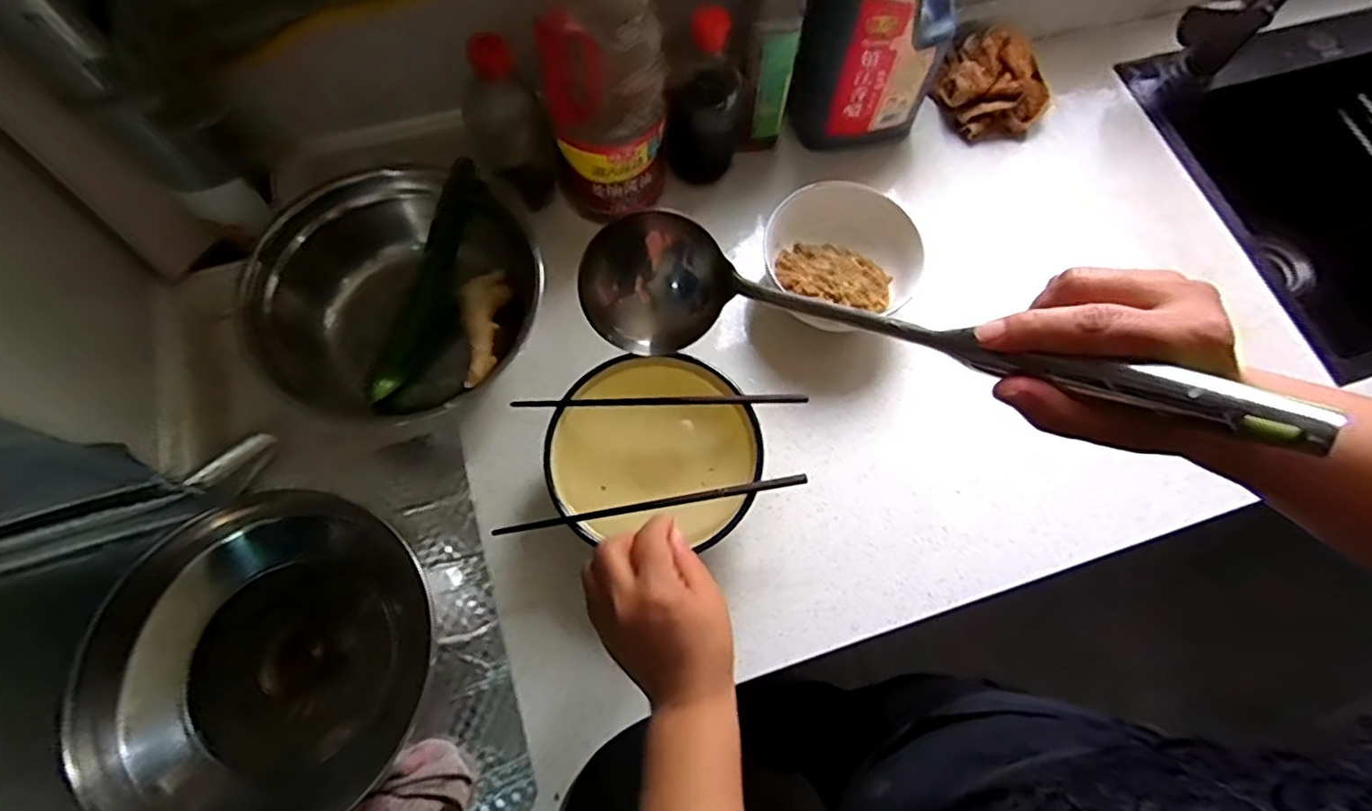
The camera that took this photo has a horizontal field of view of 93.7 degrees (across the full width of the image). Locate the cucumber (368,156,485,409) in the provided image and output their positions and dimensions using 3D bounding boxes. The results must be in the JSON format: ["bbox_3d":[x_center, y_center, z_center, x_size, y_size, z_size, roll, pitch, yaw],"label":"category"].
[{"bbox_3d":[-0.247,-0.116,0.621,0.048,0.057,0.236,19,88,4],"label":"cucumber"}]

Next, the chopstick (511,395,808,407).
[{"bbox_3d":[-0.021,-0.003,0.543,0.242,0.014,0.008,-1,70,-3],"label":"chopstick"}]

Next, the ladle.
[{"bbox_3d":[0.089,-0.037,0.327,0.342,0.078,0.075,21,67,36],"label":"ladle"}]

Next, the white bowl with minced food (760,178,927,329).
[{"bbox_3d":[0.155,-0.144,0.648,0.145,0.072,0.138,1,70,-2],"label":"white bowl with minced food"}]

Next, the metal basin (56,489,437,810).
[{"bbox_3d":[-0.305,0.202,0.490,0.243,0.096,0.210,-41,77,-16],"label":"metal basin"}]

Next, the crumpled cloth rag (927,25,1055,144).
[{"bbox_3d":[0.366,-0.382,0.757,0.131,0.074,0.121,37,72,10],"label":"crumpled cloth rag"}]

